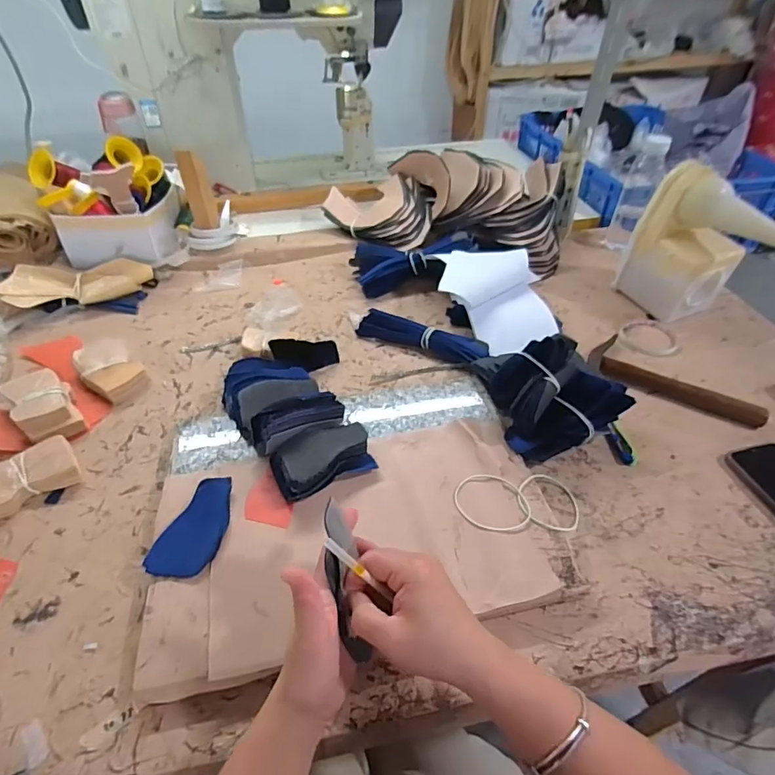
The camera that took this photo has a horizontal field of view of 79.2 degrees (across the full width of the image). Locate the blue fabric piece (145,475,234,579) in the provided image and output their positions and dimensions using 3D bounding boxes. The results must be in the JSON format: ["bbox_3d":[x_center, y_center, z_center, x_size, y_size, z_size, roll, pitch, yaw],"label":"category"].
[{"bbox_3d":[-0.189,0.136,0.473,0.056,0.011,0.109,11,43,4],"label":"blue fabric piece"}]

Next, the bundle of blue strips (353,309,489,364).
[{"bbox_3d":[0.051,-0.075,0.706,0.196,0.033,0.053,17,48,16],"label":"bundle of blue strips"}]

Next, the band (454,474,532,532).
[{"bbox_3d":[0.111,0.121,0.496,0.080,0.004,0.065,12,47,11],"label":"band"}]

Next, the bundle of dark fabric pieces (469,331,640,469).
[{"bbox_3d":[0.209,-0.002,0.573,0.159,0.101,0.154,-5,46,-5],"label":"bundle of dark fabric pieces"}]

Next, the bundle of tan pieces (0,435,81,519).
[{"bbox_3d":[-0.404,0.103,0.525,0.101,0.025,0.070,-31,53,-27],"label":"bundle of tan pieces"}]

